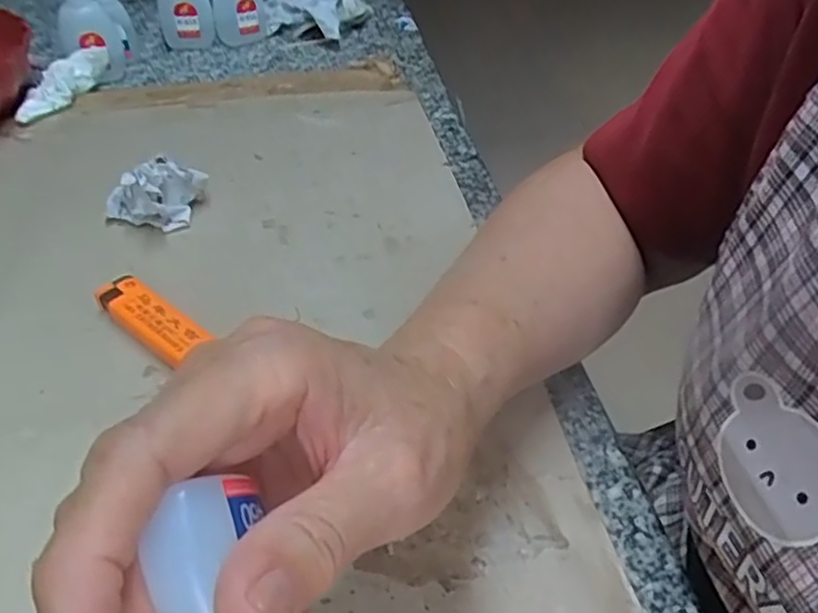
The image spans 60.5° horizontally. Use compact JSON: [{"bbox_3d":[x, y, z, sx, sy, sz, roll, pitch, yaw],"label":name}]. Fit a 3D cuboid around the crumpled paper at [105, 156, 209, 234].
[{"bbox_3d":[-0.148,-0.069,0.408,0.043,0.037,0.040,18,45,18],"label":"crumpled paper"}]

